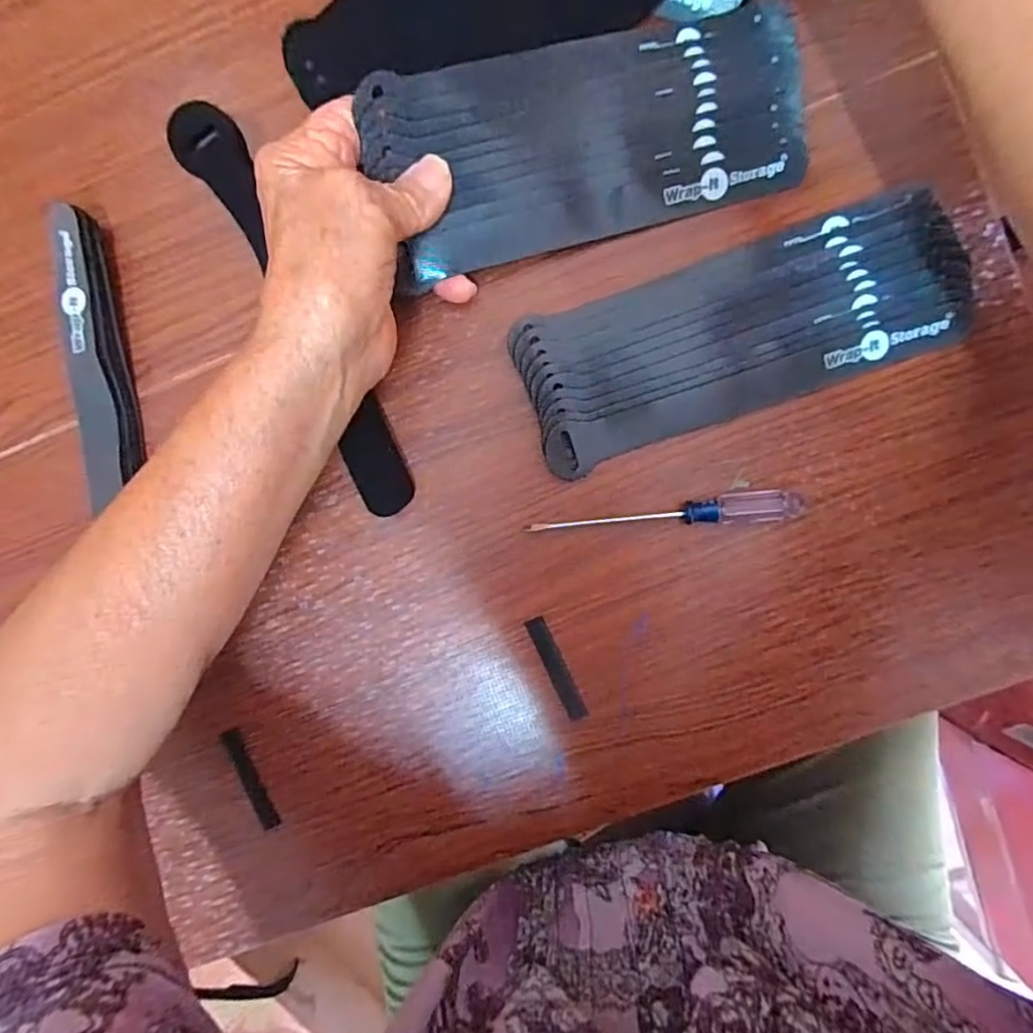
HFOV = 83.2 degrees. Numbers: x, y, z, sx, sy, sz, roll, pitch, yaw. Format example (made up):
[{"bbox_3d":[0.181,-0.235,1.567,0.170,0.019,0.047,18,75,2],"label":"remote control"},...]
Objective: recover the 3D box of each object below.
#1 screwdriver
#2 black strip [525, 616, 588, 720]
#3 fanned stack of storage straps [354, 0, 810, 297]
[{"bbox_3d":[0.071,-0.003,0.277,0.129,0.014,0.015,-3,93,4],"label":"screwdriver"},{"bbox_3d":[0.020,0.076,0.288,0.010,0.004,0.053,-26,91,4],"label":"black strip"},{"bbox_3d":[0.035,-0.168,0.260,0.195,0.024,0.079,-16,108,-2],"label":"fanned stack of storage straps"}]

